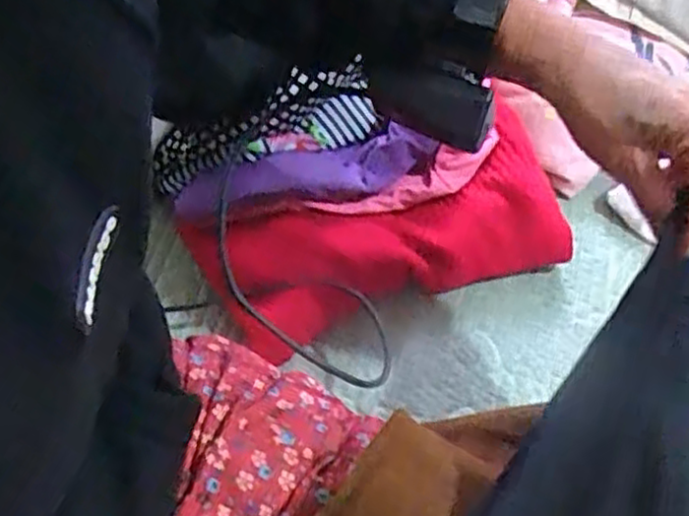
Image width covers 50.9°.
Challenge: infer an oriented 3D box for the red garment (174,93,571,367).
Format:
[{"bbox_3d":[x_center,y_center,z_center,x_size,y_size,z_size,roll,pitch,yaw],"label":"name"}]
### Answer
[{"bbox_3d":[0.030,-0.012,0.591,0.294,0.081,0.114,-17,58,-12],"label":"red garment"}]

